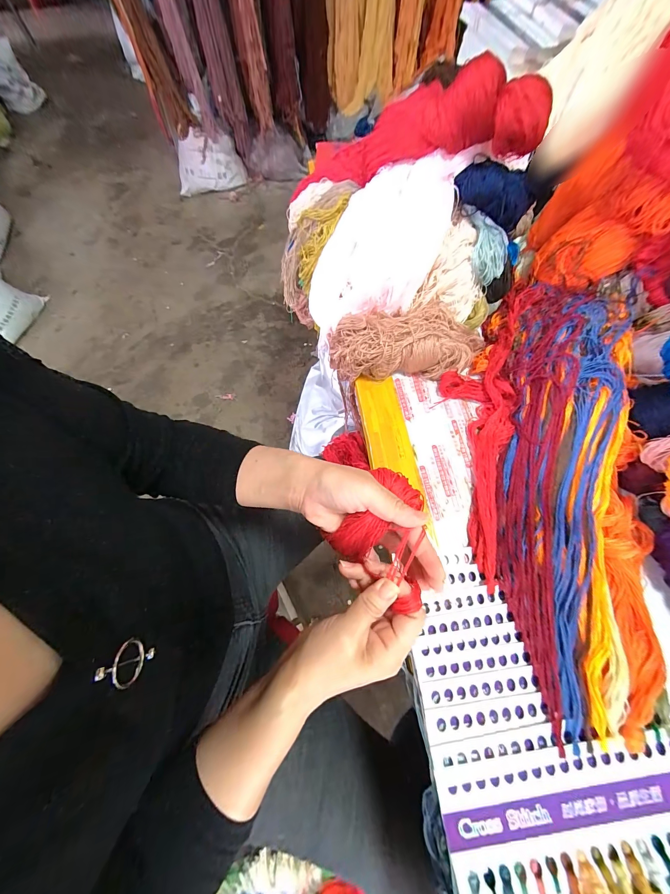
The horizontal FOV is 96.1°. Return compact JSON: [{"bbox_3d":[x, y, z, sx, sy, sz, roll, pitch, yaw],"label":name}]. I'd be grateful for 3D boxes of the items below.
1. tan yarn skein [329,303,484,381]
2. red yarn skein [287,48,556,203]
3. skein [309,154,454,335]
[{"bbox_3d":[0.120,-0.168,0.493,0.251,0.085,0.096,-2,66,0],"label":"tan yarn skein"},{"bbox_3d":[0.077,-0.451,0.452,0.402,0.099,0.103,18,66,33],"label":"red yarn skein"},{"bbox_3d":[0.067,-0.301,0.472,0.225,0.167,0.145,-10,66,-3],"label":"skein"}]

